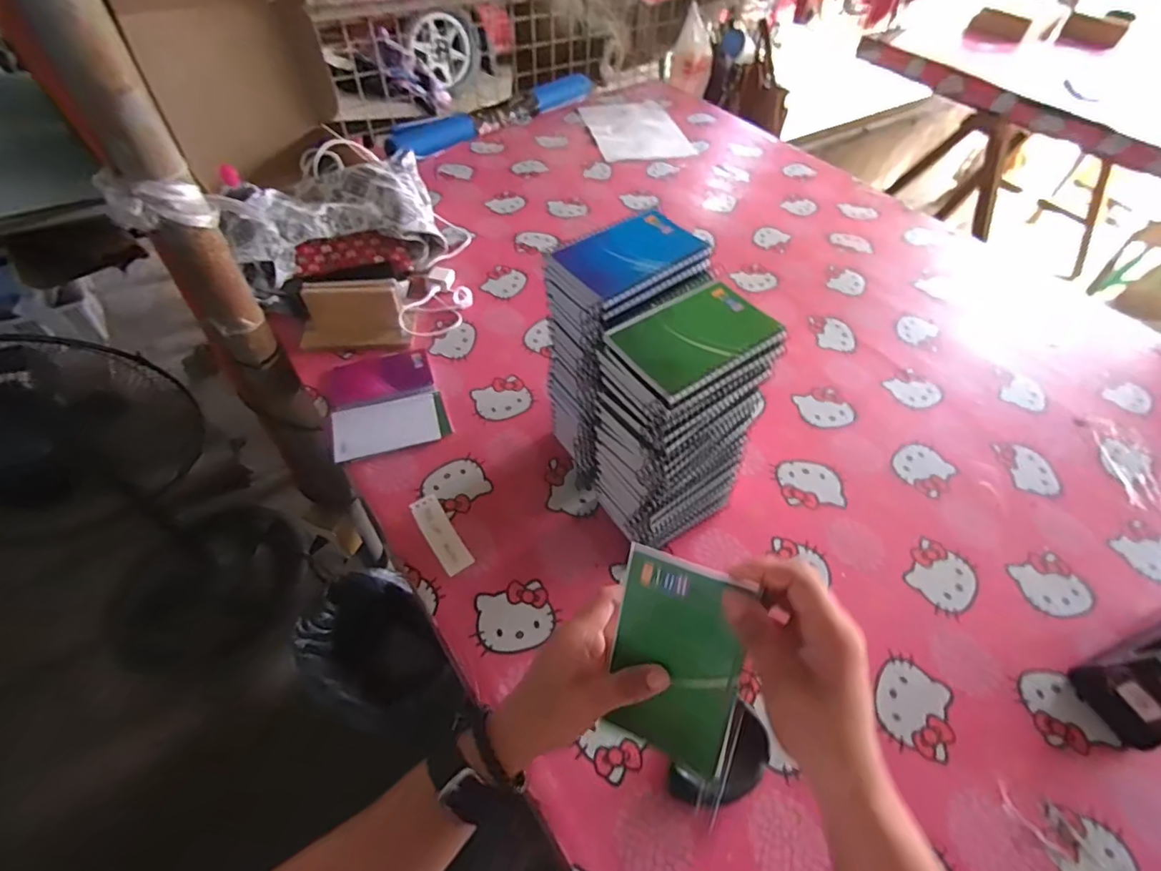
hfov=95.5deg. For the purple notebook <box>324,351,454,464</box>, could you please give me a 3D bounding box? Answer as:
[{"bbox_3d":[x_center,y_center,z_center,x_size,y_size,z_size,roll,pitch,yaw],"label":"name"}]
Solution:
[{"bbox_3d":[-0.265,-0.044,0.718,0.146,0.015,0.164,-15,56,-13],"label":"purple notebook"}]

